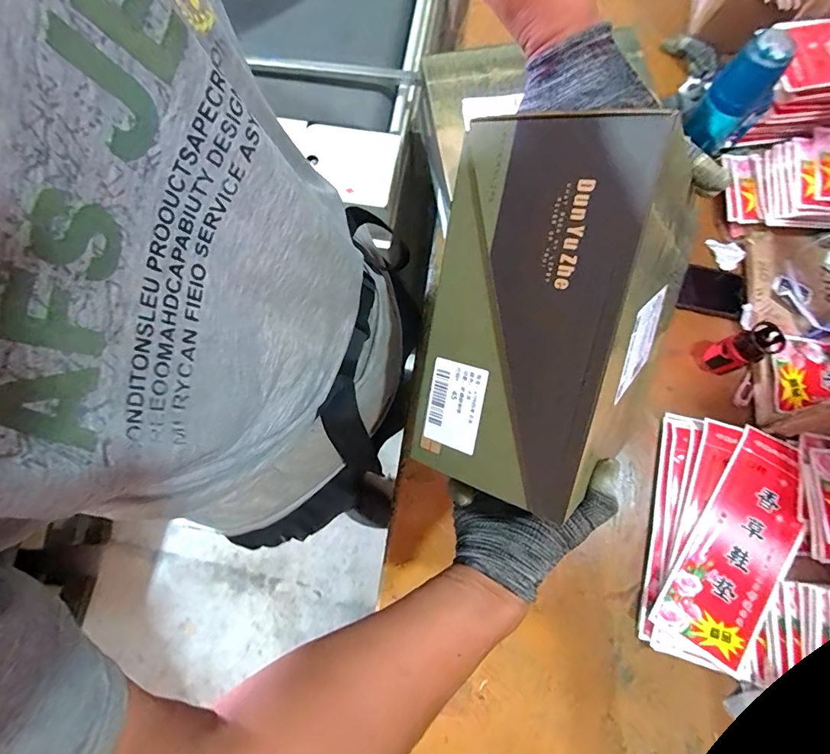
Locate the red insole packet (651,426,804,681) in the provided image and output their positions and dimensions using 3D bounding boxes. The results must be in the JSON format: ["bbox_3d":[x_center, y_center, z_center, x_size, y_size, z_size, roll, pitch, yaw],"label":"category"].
[{"bbox_3d":[0.425,0.218,0.560,0.116,0.016,0.289,31,80,11],"label":"red insole packet"}]

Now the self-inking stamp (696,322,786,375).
[{"bbox_3d":[0.454,-0.038,0.609,0.052,0.090,0.048,-24,76,-6],"label":"self-inking stamp"}]

